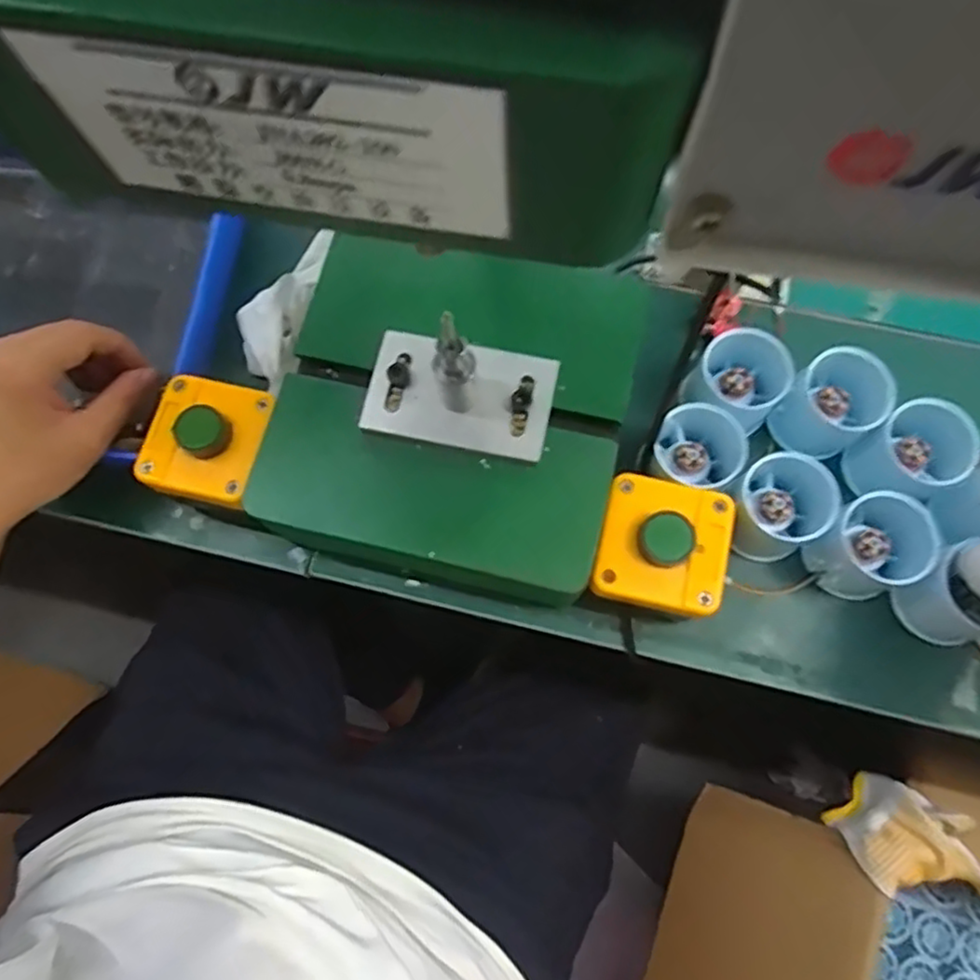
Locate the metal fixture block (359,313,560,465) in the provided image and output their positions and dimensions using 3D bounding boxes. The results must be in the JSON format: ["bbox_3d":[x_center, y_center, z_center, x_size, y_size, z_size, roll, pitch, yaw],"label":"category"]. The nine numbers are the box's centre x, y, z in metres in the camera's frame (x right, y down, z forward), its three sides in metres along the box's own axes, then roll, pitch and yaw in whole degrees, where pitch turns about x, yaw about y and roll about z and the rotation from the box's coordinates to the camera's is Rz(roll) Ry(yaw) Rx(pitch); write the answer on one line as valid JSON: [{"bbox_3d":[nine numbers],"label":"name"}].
[{"bbox_3d":[-0.017,-0.059,0.357,0.100,0.057,0.060,11,74,5],"label":"metal fixture block"}]

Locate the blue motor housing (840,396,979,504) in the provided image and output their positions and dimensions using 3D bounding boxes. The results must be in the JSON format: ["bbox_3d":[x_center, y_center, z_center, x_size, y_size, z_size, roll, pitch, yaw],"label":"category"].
[{"bbox_3d":[0.247,-0.020,0.408,0.050,0.048,0.050,-37,76,-9],"label":"blue motor housing"}]

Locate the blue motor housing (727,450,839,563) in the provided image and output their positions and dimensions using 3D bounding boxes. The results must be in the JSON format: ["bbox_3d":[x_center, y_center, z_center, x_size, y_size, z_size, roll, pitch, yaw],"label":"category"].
[{"bbox_3d":[0.169,0.009,0.408,0.065,0.043,0.054,-32,75,-8],"label":"blue motor housing"}]

